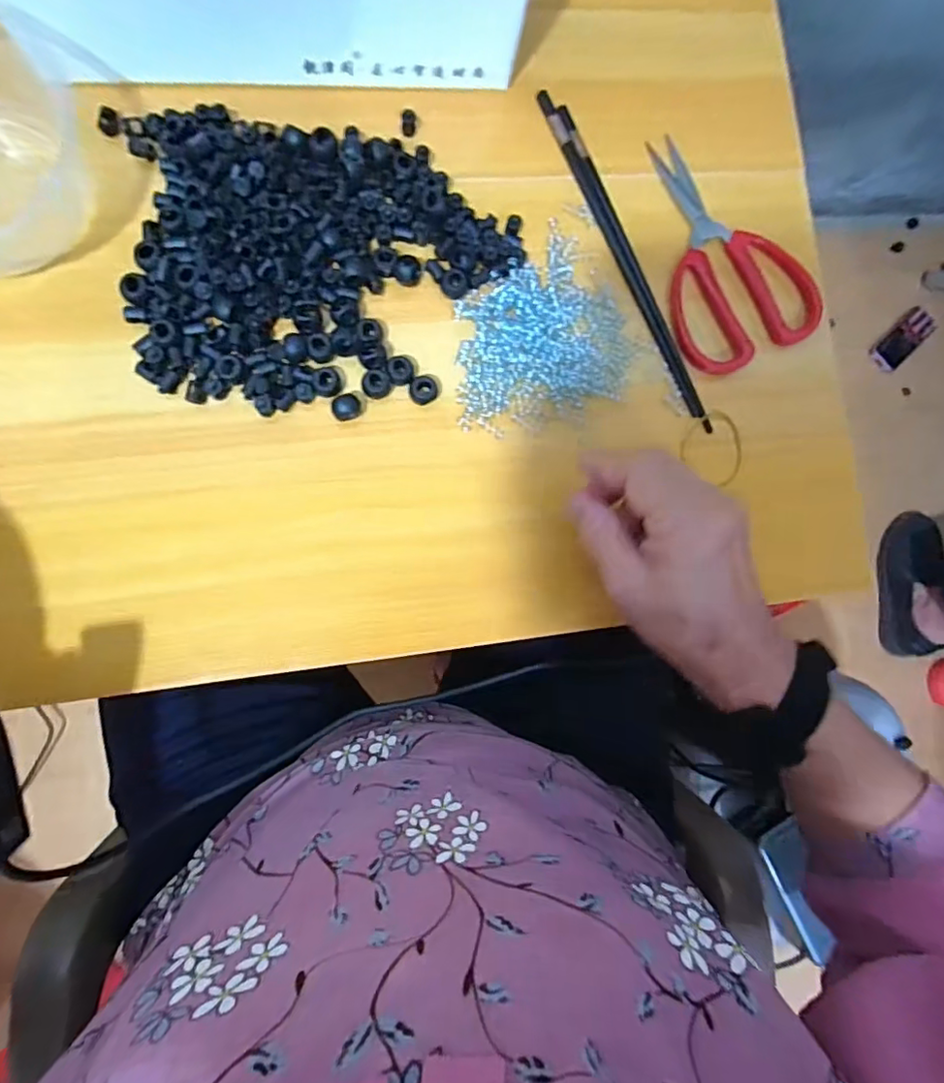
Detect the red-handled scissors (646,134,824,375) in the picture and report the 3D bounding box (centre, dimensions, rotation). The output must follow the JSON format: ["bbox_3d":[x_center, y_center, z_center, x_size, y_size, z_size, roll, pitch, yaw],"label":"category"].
[{"bbox_3d":[0.171,-0.198,0.376,0.099,0.009,0.159,-16,89,-8],"label":"red-handled scissors"}]

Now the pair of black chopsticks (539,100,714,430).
[{"bbox_3d":[0.104,-0.186,0.368,0.015,0.004,0.244,-25,90,-8],"label":"pair of black chopsticks"}]

